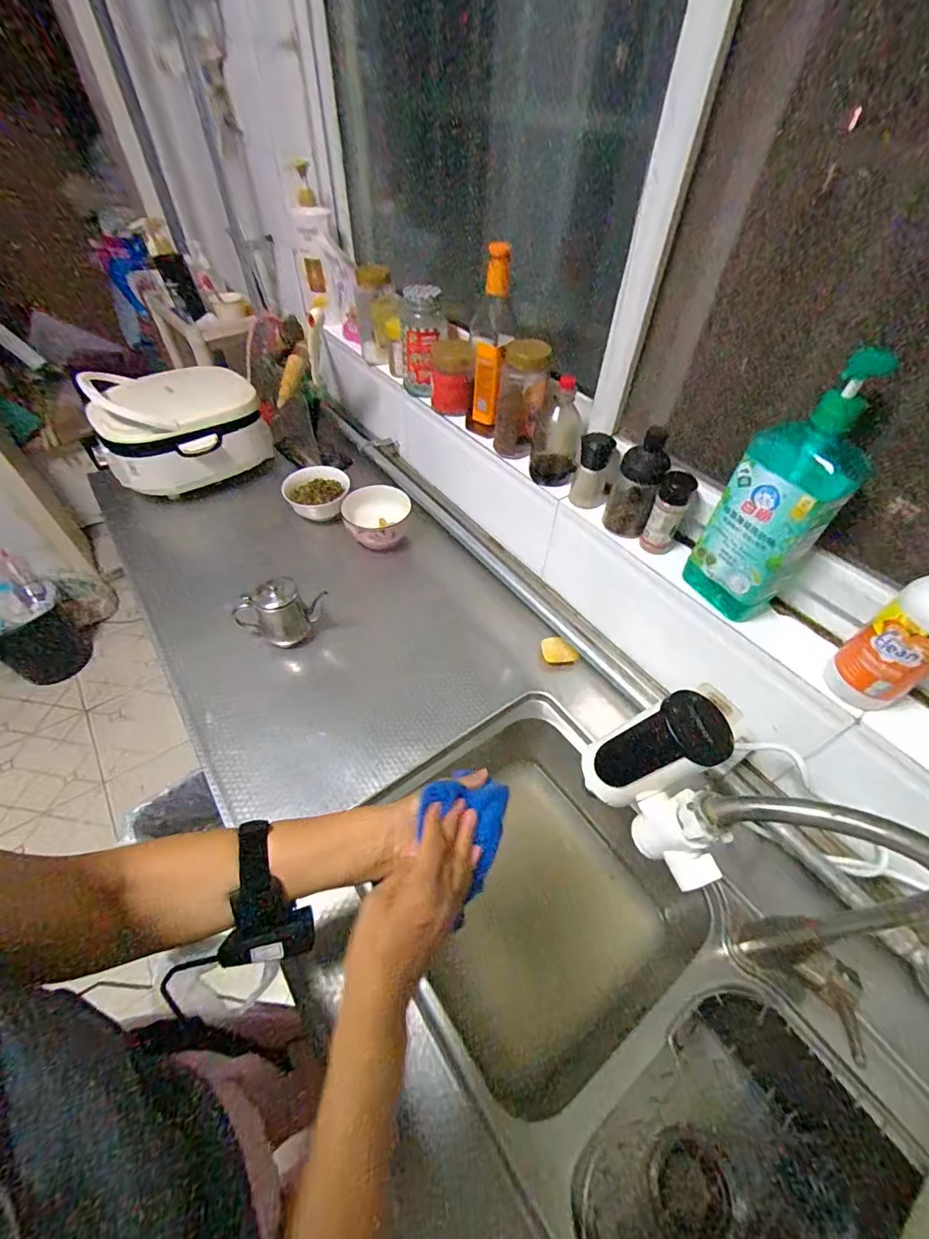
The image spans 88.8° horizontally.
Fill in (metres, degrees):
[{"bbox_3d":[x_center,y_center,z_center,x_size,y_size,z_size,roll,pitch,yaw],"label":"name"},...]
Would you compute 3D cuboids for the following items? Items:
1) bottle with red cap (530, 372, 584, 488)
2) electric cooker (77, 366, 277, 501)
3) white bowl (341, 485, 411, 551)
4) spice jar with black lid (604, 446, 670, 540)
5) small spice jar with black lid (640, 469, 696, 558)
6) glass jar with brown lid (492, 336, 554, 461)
[{"bbox_3d":[0.138,-0.272,0.698,0.070,0.140,0.079,9,50,6],"label":"bottle with red cap"},{"bbox_3d":[-0.585,-0.410,1.002,0.297,0.178,0.236,-17,52,-16],"label":"electric cooker"},{"bbox_3d":[-0.172,-0.196,0.939,0.129,0.073,0.123,1,50,-1],"label":"white bowl"},{"bbox_3d":[0.224,-0.167,0.626,0.053,0.118,0.050,1,50,-1],"label":"spice jar with black lid"},{"bbox_3d":[0.256,-0.131,0.604,0.038,0.115,0.036,1,50,-1],"label":"small spice jar with black lid"},{"bbox_3d":[0.084,-0.334,0.730,0.069,0.154,0.068,5,50,3],"label":"glass jar with brown lid"}]

